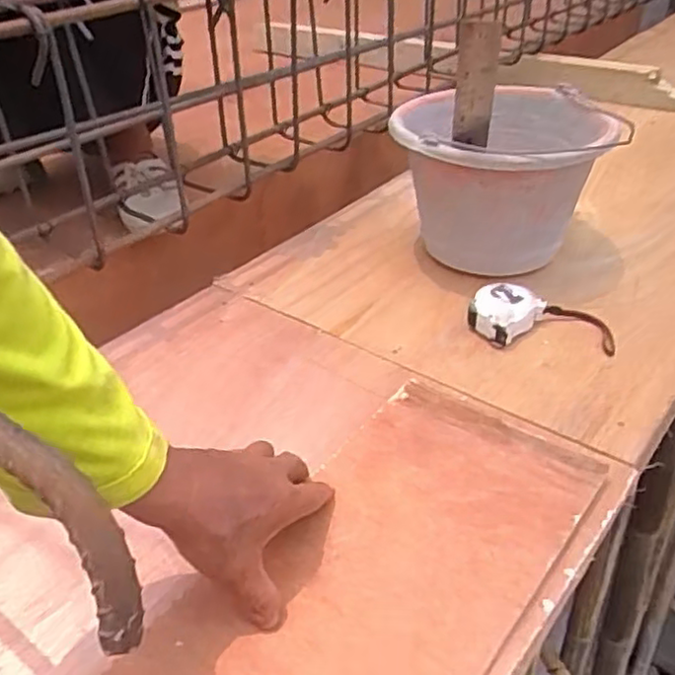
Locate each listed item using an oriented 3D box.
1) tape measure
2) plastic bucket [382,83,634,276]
[{"bbox_3d":[0.210,-0.016,0.720,0.147,0.039,0.098,7,34,-7],"label":"tape measure"},{"bbox_3d":[0.191,-0.189,0.809,0.229,0.144,0.230,-3,35,2],"label":"plastic bucket"}]

